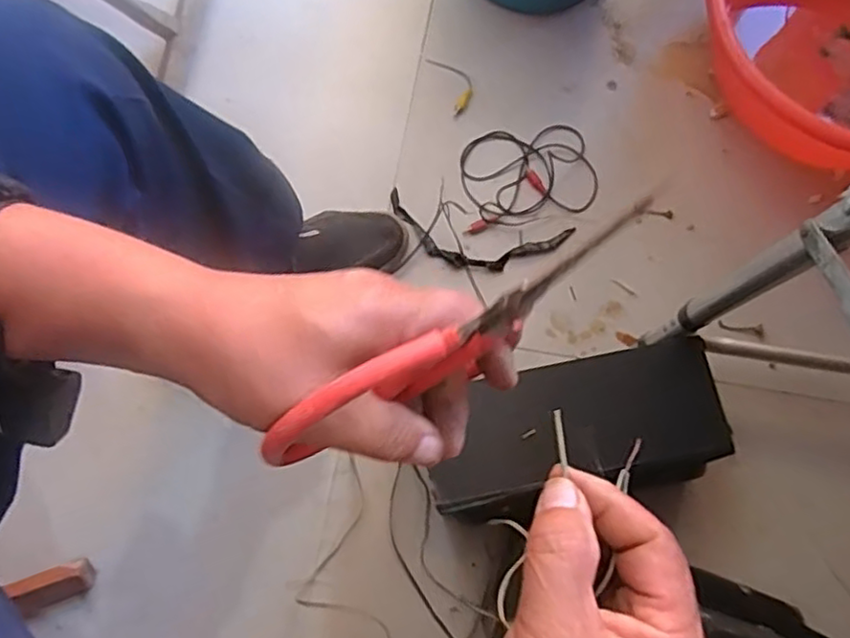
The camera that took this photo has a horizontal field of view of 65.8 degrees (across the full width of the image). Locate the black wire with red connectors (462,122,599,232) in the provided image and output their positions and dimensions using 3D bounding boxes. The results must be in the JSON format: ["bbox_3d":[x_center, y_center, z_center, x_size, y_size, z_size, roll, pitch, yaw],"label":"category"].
[{"bbox_3d":[0.123,-0.178,0.801,0.162,0.014,0.122,-11,75,-1],"label":"black wire with red connectors"}]

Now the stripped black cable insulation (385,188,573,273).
[{"bbox_3d":[0.060,-0.096,0.788,0.220,0.012,0.073,12,76,5],"label":"stripped black cable insulation"}]

